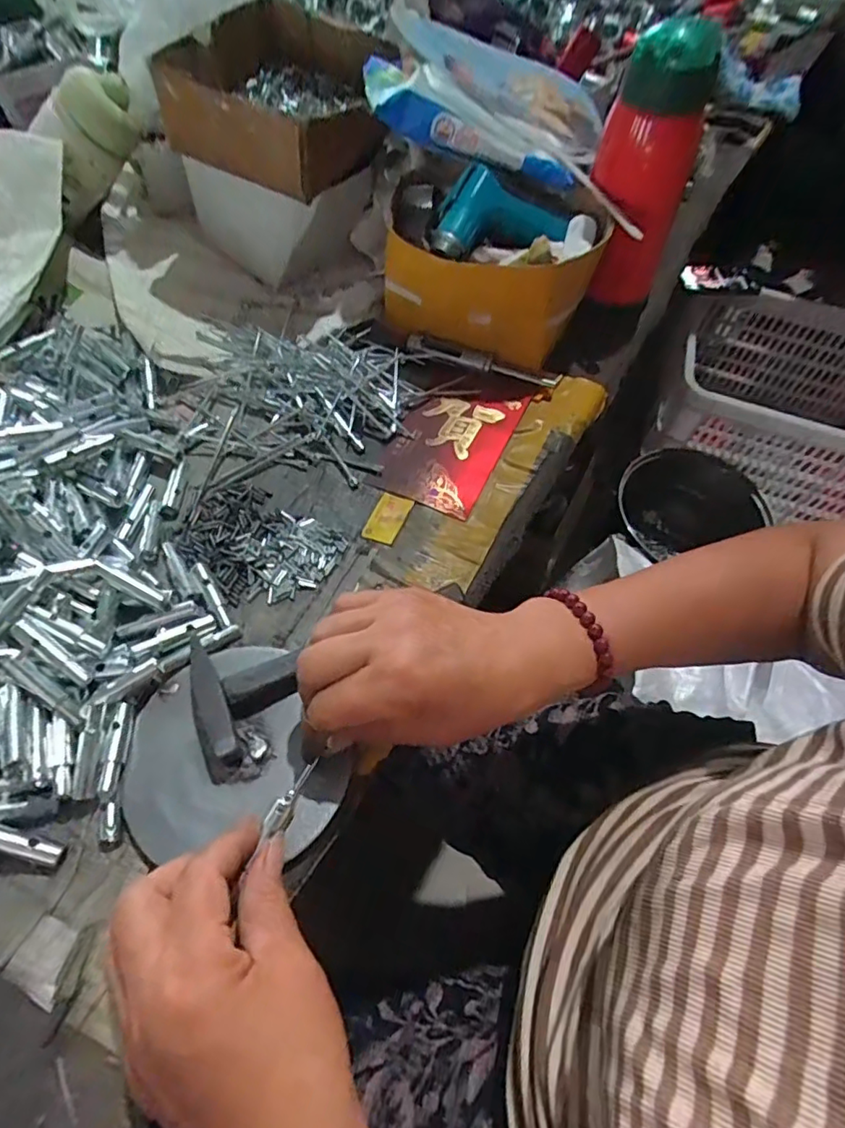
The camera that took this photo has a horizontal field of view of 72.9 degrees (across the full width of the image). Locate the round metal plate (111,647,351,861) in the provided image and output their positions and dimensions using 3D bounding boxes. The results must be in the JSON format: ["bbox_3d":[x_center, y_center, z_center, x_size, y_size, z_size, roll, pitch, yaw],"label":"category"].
[{"bbox_3d":[-0.104,0.097,0.326,0.123,0.010,0.119,2,60,-4],"label":"round metal plate"}]

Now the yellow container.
[{"bbox_3d":[0.059,-0.257,0.509,0.185,0.093,0.124,12,59,5],"label":"yellow container"}]

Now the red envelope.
[{"bbox_3d":[0.022,-0.103,0.463,0.087,0.007,0.133,24,61,9],"label":"red envelope"}]

